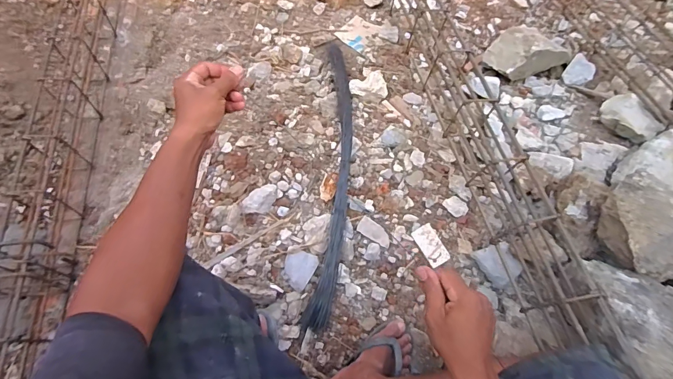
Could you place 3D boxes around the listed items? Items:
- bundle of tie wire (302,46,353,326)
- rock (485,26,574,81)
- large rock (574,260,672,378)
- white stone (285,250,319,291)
[{"bbox_3d":[-0.006,-0.086,0.979,0.079,0.090,0.832,5,66,-1],"label":"bundle of tie wire"},{"bbox_3d":[0.588,-0.426,1.178,0.226,0.126,0.148,-17,68,-11],"label":"rock"},{"bbox_3d":[0.550,0.238,0.687,0.216,0.163,0.201,39,69,13],"label":"large rock"},{"bbox_3d":[-0.086,0.180,0.875,0.070,0.012,0.080,25,67,8],"label":"white stone"}]

